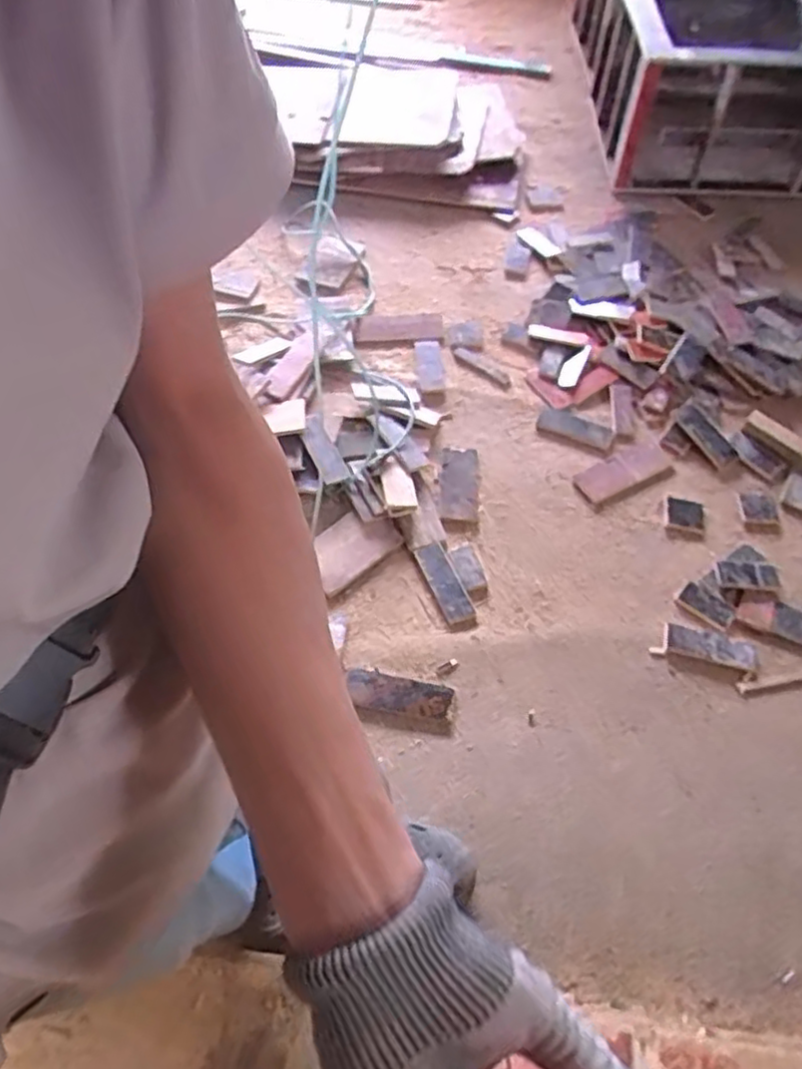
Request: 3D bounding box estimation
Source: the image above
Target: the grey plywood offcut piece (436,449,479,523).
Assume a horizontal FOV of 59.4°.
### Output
[{"bbox_3d":[0.135,-0.123,1.664,0.097,0.031,0.204,2,58,-2],"label":"grey plywood offcut piece"}]

